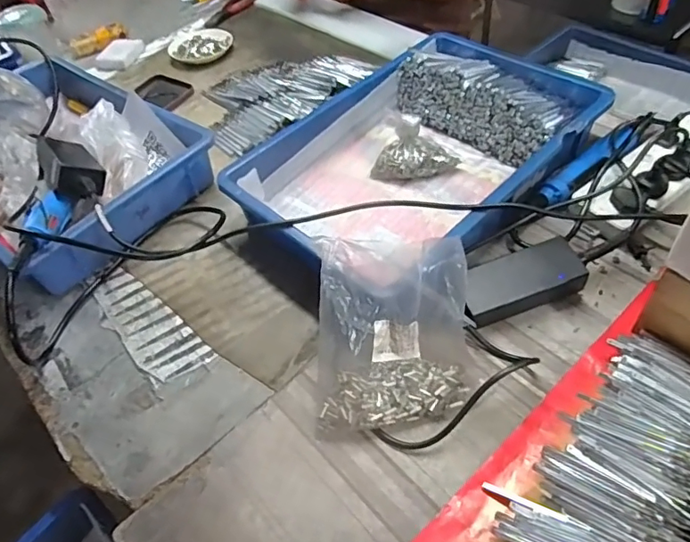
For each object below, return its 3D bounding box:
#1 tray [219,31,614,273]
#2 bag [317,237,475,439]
[{"bbox_3d":[0.097,-0.150,0.672,0.441,0.090,0.290,-37,56,-22],"label":"tray"},{"bbox_3d":[0.051,0.063,0.481,0.154,0.127,0.142,2,51,8],"label":"bag"}]

